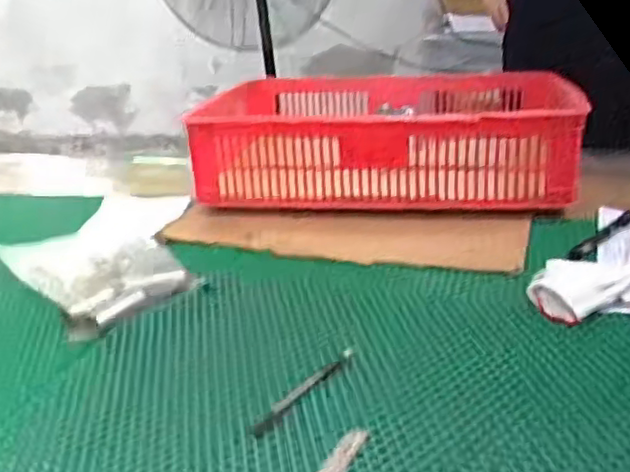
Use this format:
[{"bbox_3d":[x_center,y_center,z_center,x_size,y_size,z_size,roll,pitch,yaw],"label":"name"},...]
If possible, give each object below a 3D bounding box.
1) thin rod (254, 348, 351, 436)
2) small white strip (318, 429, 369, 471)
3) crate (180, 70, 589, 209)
[{"bbox_3d":[-0.009,0.150,0.666,0.016,0.008,0.146,16,30,37],"label":"thin rod"},{"bbox_3d":[0.014,0.194,0.563,0.019,0.009,0.097,11,28,30],"label":"small white strip"},{"bbox_3d":[0.120,-0.189,1.177,0.602,0.140,0.437,3,25,15],"label":"crate"}]

